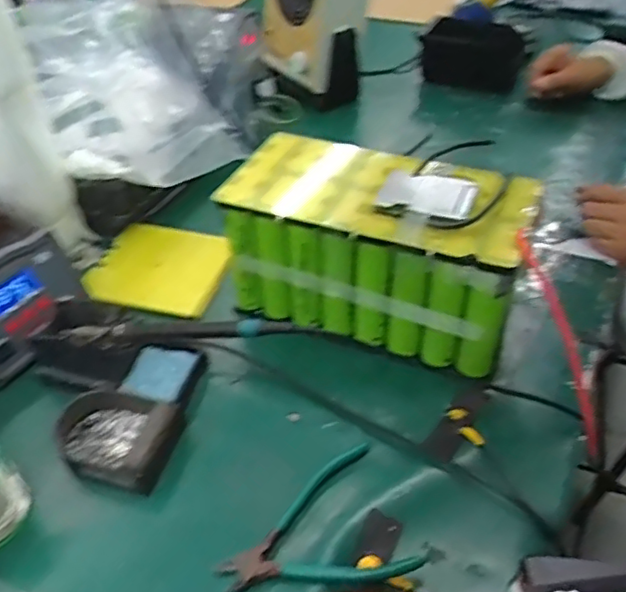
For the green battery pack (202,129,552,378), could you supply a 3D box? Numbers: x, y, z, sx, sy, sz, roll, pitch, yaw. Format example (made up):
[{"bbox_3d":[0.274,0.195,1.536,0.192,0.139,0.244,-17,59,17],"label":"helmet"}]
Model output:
[{"bbox_3d":[0.061,-0.054,0.624,0.279,0.143,0.139,17,46,17],"label":"green battery pack"}]

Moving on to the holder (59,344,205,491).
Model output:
[{"bbox_3d":[-0.167,0.100,0.564,0.102,0.030,0.143,6,44,6],"label":"holder"}]

